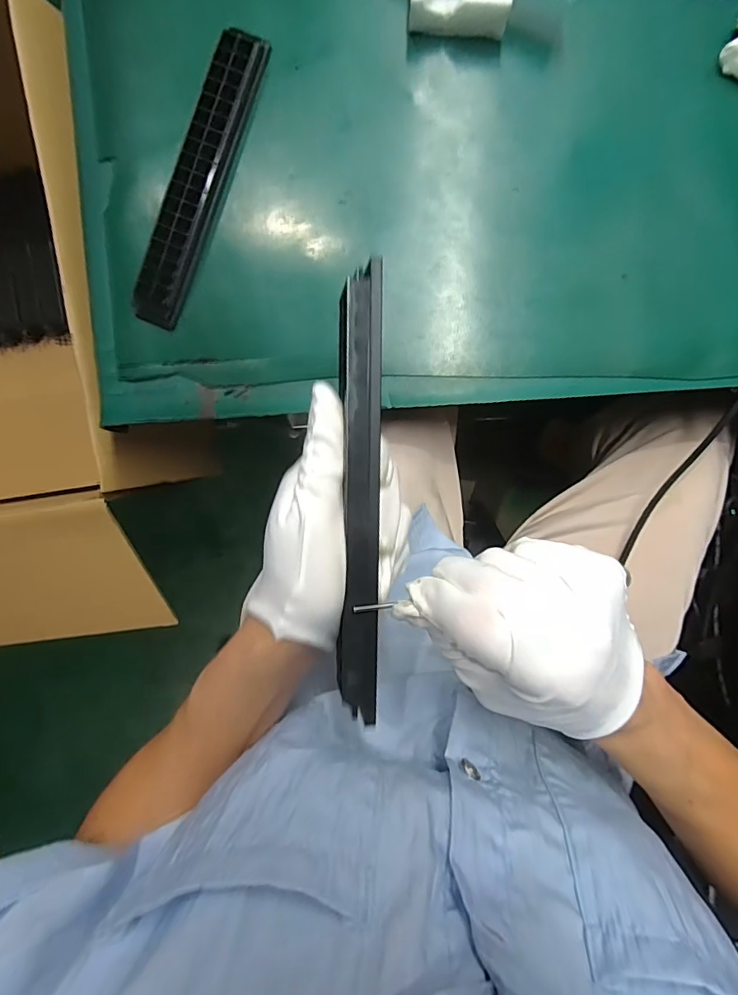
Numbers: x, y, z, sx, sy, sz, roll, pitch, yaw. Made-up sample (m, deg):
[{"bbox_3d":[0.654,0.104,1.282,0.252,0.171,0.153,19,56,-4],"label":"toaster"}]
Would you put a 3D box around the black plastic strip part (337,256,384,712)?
[{"bbox_3d":[-0.004,0.002,0.229,0.019,0.009,0.215,1,95,3],"label":"black plastic strip part"}]

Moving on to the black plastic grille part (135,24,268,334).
[{"bbox_3d":[-0.133,-0.242,0.368,0.032,0.017,0.218,22,97,1],"label":"black plastic grille part"}]

